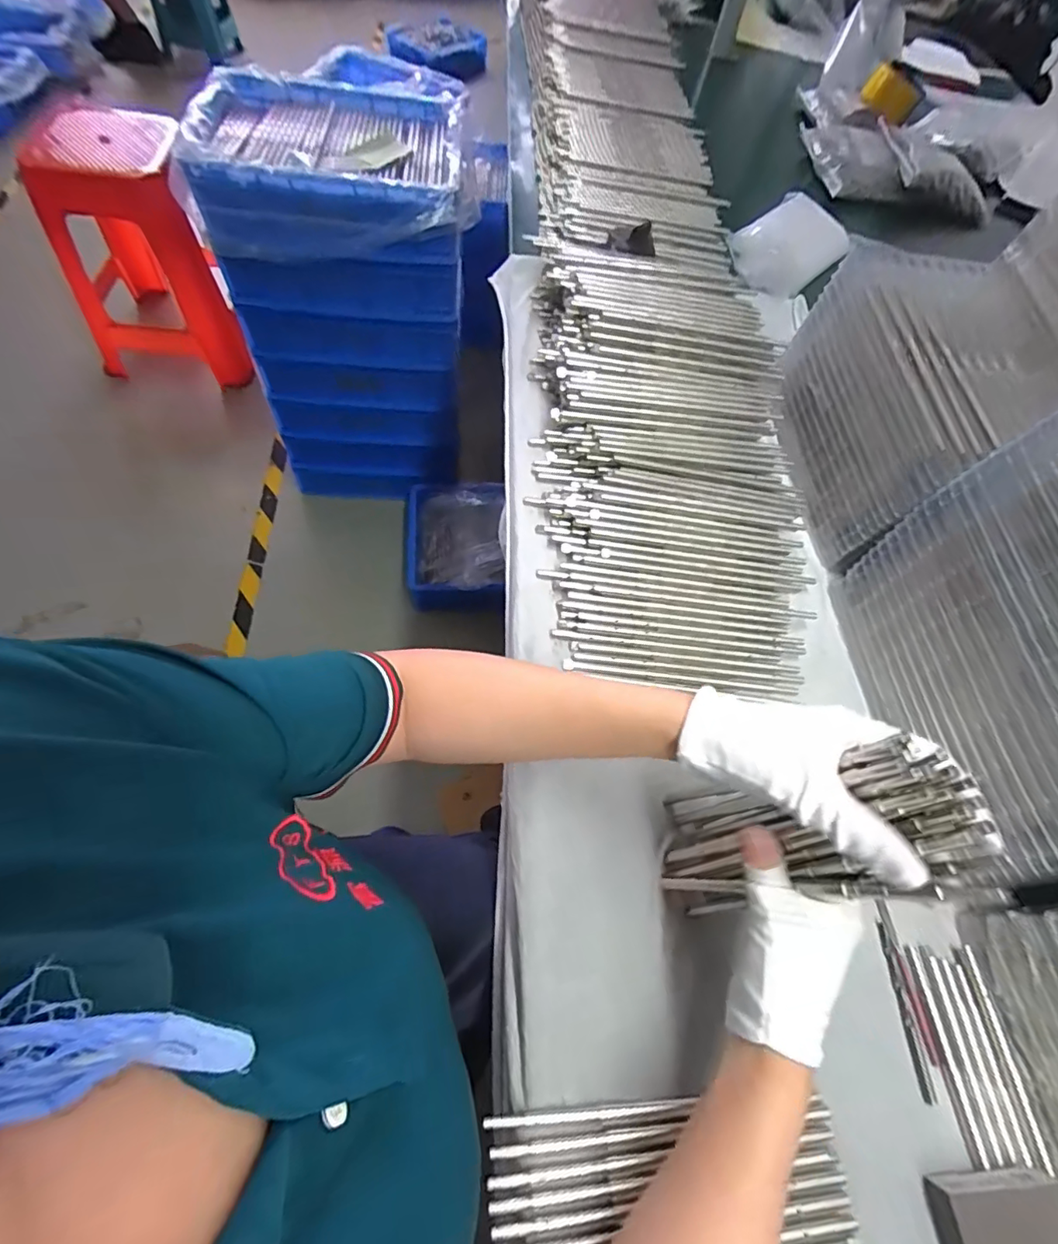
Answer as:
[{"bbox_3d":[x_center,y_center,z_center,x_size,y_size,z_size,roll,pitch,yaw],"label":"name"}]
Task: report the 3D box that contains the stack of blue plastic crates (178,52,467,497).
[{"bbox_3d":[-0.353,-0.619,1.167,0.406,0.678,0.307,2,62,-7],"label":"stack of blue plastic crates"}]

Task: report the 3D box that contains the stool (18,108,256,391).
[{"bbox_3d":[-0.986,-0.947,1.406,0.372,0.512,0.372,-4,63,-4],"label":"stool"}]

